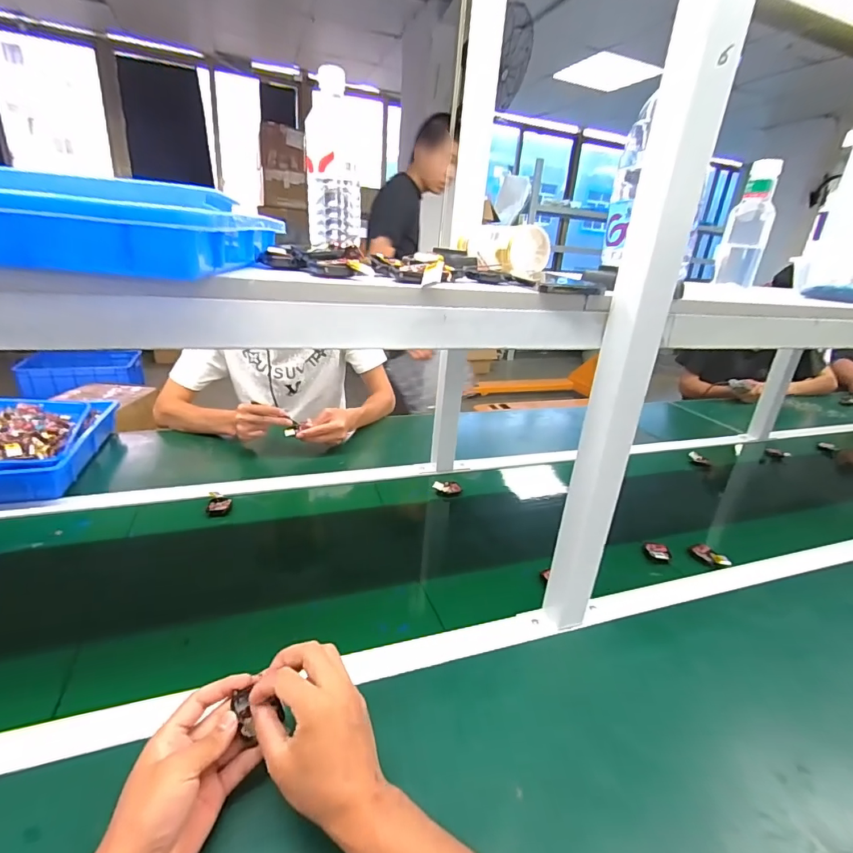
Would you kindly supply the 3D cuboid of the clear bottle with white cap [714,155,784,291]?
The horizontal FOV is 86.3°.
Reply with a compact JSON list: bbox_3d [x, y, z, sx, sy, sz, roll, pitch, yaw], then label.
[{"bbox_3d":[0.561,-0.348,0.790,0.067,0.188,0.061,20,25,30],"label":"clear bottle with white cap"}]

